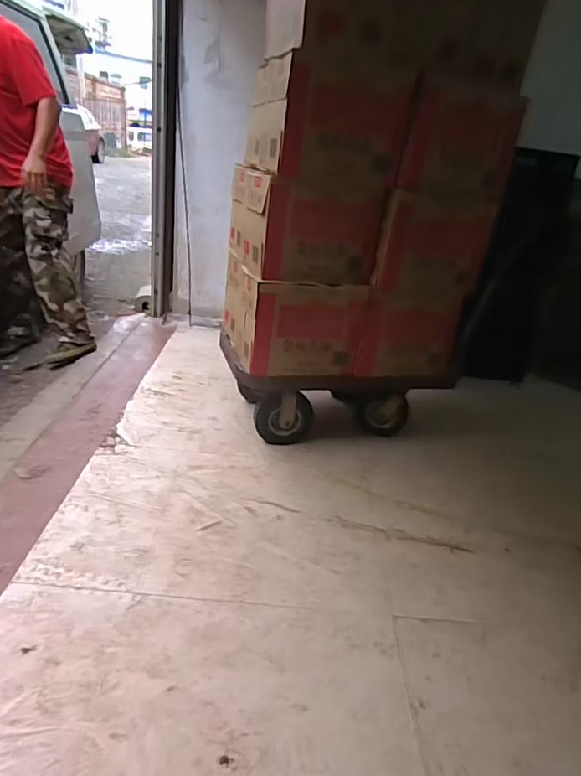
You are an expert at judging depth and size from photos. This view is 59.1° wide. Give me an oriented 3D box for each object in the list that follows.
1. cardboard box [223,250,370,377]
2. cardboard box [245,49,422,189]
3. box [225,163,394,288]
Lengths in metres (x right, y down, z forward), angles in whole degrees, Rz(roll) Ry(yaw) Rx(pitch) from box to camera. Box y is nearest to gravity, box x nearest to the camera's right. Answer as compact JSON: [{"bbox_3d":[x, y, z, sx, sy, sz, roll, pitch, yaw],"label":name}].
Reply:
[{"bbox_3d":[-0.012,-0.271,1.840,0.374,0.300,0.468,-3,28,-21],"label":"cardboard box"},{"bbox_3d":[0.108,-0.808,1.576,0.390,0.297,0.409,0,27,-17],"label":"cardboard box"},{"bbox_3d":[0.030,-0.550,1.719,0.378,0.293,0.438,-3,28,-21],"label":"box"}]

